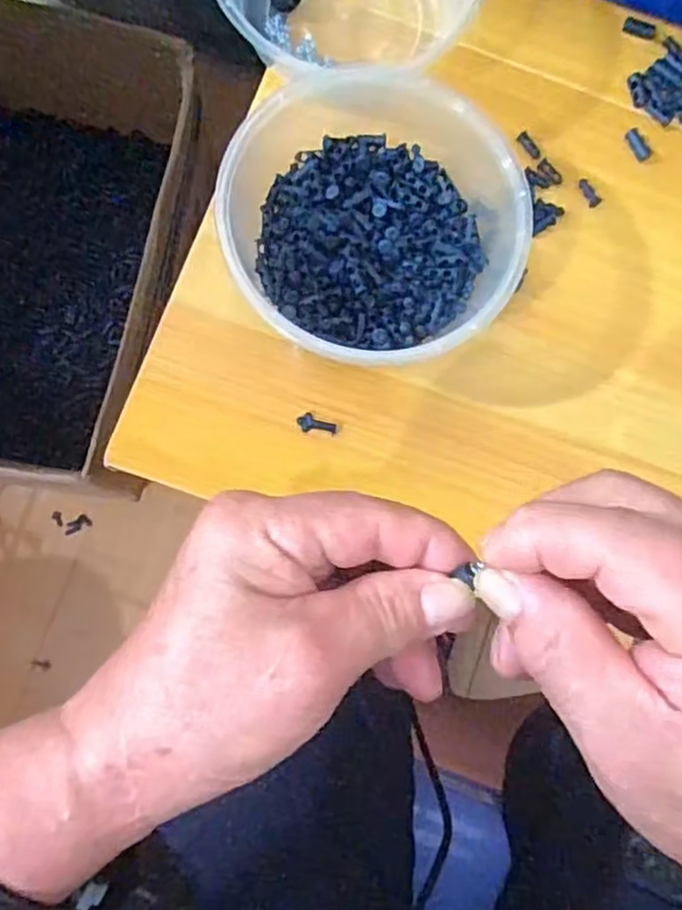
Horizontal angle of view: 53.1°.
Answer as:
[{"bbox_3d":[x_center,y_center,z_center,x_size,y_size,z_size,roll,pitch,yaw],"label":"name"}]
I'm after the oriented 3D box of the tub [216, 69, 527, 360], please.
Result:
[{"bbox_3d":[0.013,-0.110,0.339,0.134,0.057,0.141,1,82,-5],"label":"tub"}]

